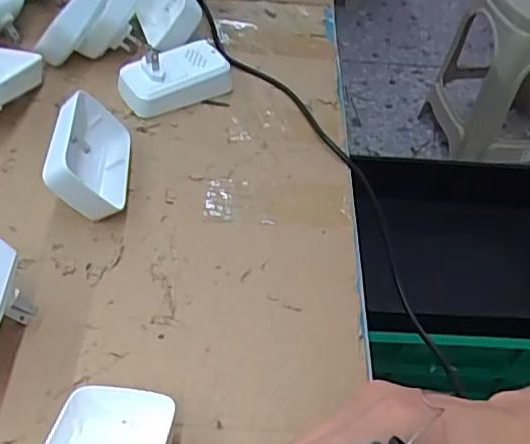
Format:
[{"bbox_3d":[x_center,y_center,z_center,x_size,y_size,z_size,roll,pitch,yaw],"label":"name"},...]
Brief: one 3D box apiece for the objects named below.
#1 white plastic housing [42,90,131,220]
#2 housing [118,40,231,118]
[{"bbox_3d":[-0.130,-0.045,0.456,0.035,0.066,0.094,-25,44,22],"label":"white plastic housing"},{"bbox_3d":[-0.080,-0.128,0.540,0.089,0.038,0.054,-21,52,-23],"label":"housing"}]

